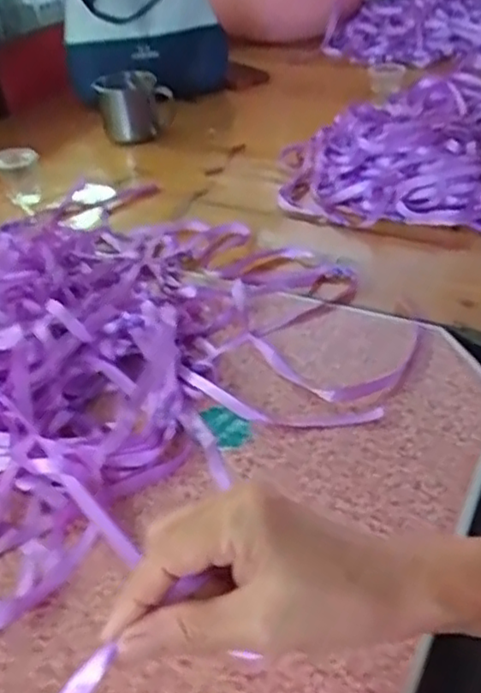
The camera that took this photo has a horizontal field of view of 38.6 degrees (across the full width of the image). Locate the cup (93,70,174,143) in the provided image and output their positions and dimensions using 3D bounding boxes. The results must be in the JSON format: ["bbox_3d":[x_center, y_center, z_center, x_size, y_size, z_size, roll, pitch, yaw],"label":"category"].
[{"bbox_3d":[-0.156,-0.345,1.009,0.092,0.090,0.093,-3,39,2],"label":"cup"}]

